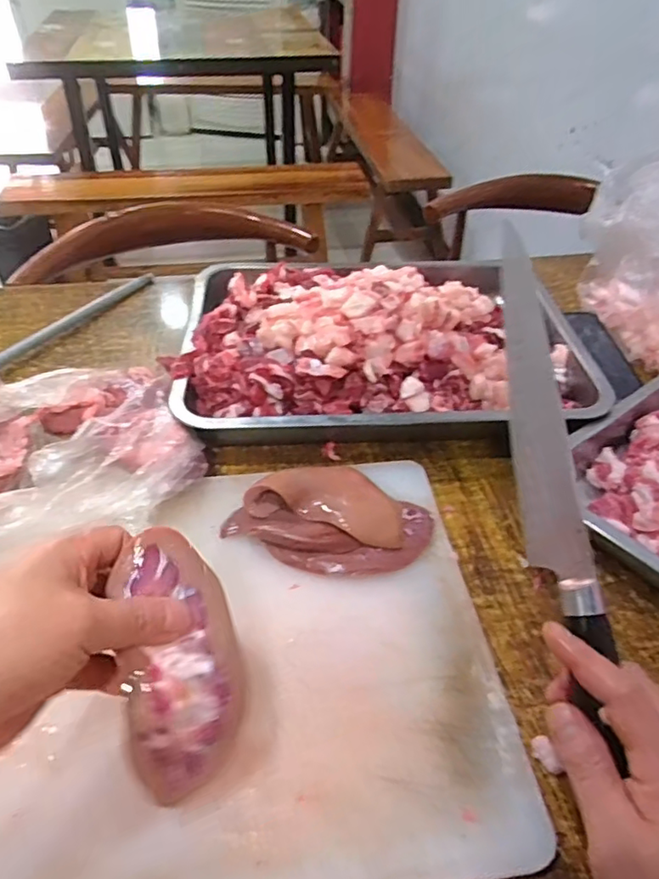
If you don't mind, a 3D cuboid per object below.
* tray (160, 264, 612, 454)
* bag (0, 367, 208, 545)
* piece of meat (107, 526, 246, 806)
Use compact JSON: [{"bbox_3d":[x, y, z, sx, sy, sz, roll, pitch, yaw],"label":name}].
[{"bbox_3d":[0.051,-0.094,0.570,0.388,0.096,0.230,2,43,1],"label":"tray"},{"bbox_3d":[-0.209,0.001,0.456,0.196,0.088,0.185,-19,47,-20],"label":"bag"},{"bbox_3d":[-0.074,0.110,0.296,0.054,0.028,0.128,-8,80,-9],"label":"piece of meat"}]

